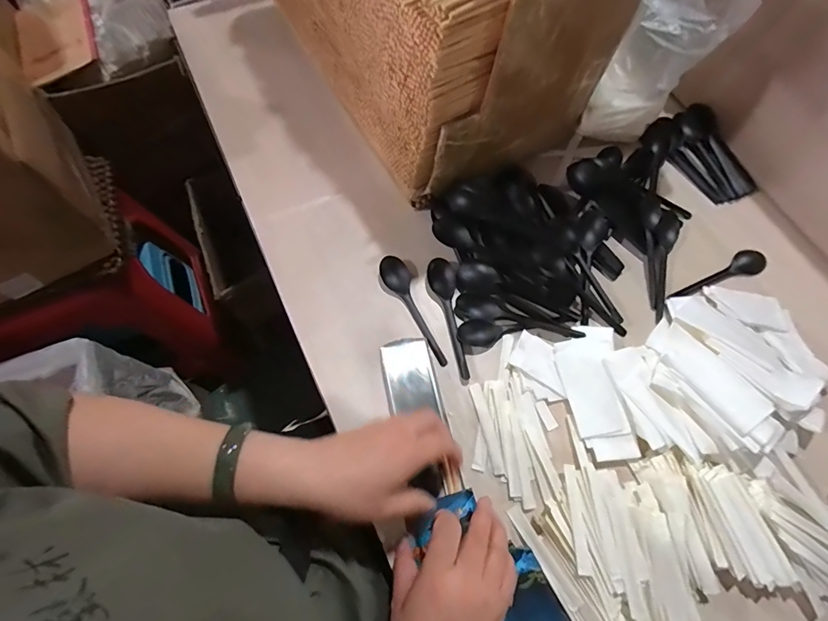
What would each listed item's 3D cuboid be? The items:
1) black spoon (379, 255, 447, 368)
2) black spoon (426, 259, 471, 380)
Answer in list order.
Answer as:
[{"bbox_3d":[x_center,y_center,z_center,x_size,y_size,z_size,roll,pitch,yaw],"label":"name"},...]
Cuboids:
[{"bbox_3d":[0.000,-0.002,0.479,0.029,0.012,0.142,-25,68,-10],"label":"black spoon"},{"bbox_3d":[0.042,0.004,0.472,0.029,0.020,0.142,-12,67,-5],"label":"black spoon"}]

